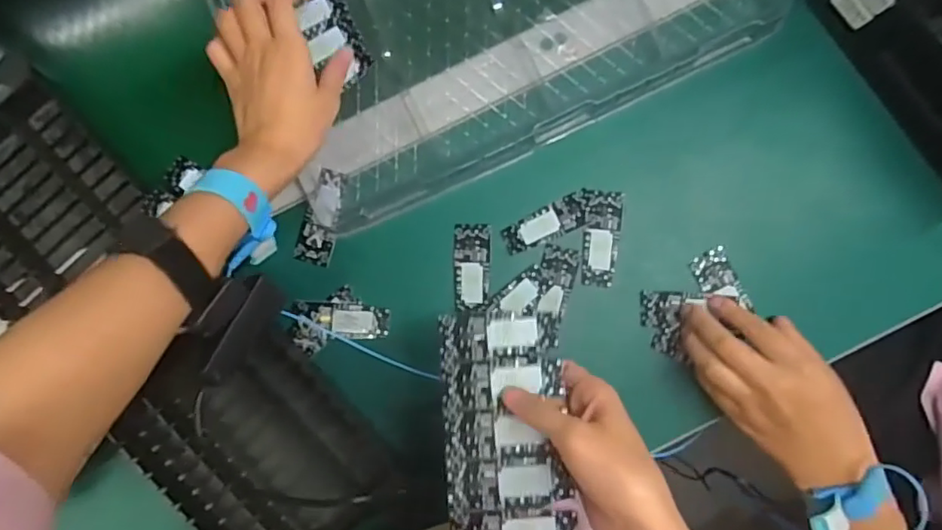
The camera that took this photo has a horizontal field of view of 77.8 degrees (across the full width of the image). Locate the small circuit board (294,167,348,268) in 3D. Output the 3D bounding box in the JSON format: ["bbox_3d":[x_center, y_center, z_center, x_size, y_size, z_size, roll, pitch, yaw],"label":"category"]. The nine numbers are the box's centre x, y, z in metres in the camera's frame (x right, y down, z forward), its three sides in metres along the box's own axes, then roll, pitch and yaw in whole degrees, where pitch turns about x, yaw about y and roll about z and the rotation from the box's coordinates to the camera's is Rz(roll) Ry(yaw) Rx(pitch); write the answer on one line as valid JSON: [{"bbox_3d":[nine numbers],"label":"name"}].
[{"bbox_3d":[-0.117,-0.037,0.458,0.028,0.005,0.074,15,89,-1],"label":"small circuit board"}]

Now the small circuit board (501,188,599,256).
[{"bbox_3d":[0.064,-0.034,0.460,0.081,0.005,0.024,-28,89,-1],"label":"small circuit board"}]

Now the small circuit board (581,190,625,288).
[{"bbox_3d":[0.102,-0.021,0.457,0.027,0.004,0.074,7,89,-1],"label":"small circuit board"}]

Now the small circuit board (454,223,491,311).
[{"bbox_3d":[0.001,0.001,0.457,0.028,0.006,0.067,2,89,-1],"label":"small circuit board"}]

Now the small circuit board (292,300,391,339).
[{"bbox_3d":[-0.101,0.044,0.456,0.074,0.004,0.027,4,89,-1],"label":"small circuit board"}]

